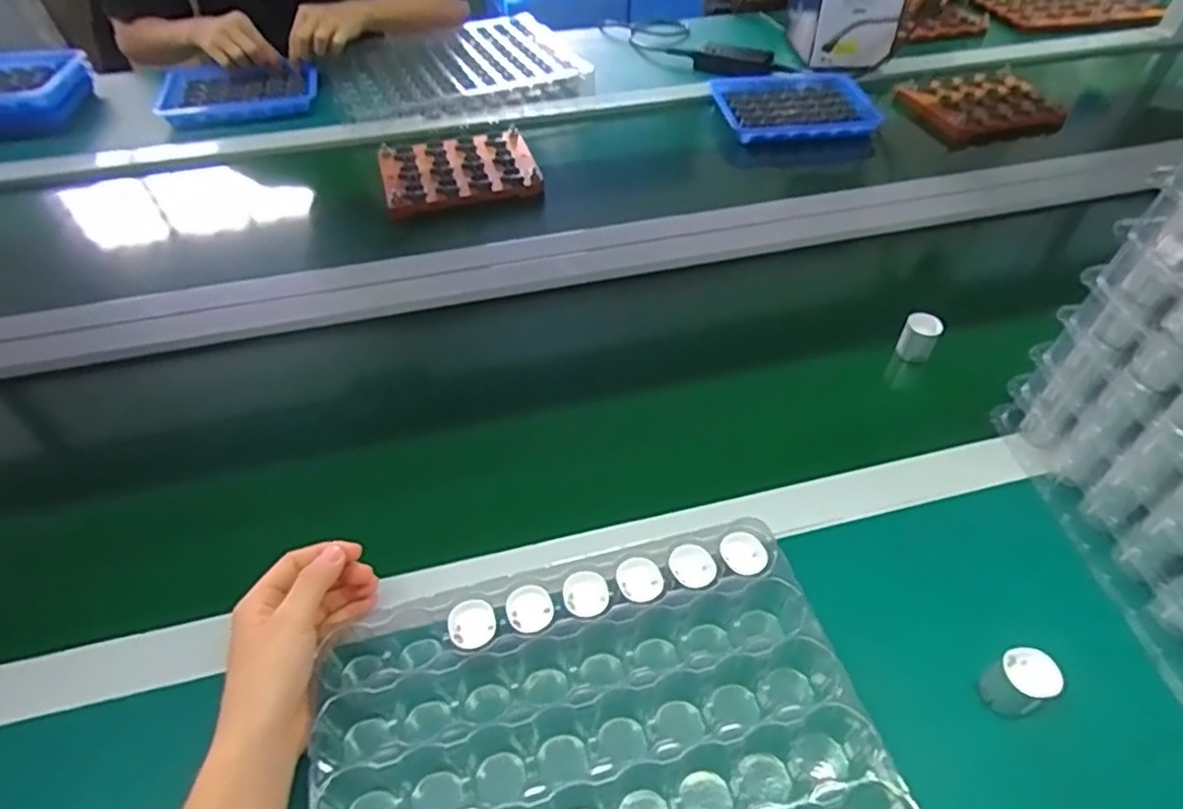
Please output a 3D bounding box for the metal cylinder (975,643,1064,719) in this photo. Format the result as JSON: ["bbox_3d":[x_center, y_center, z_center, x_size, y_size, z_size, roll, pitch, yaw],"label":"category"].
[{"bbox_3d":[0.255,0.166,0.403,0.030,0.036,0.030,-24,52,-22],"label":"metal cylinder"}]

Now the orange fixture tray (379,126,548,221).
[{"bbox_3d":[-0.167,-0.293,0.859,0.189,0.030,0.145,-12,49,-12],"label":"orange fixture tray"}]

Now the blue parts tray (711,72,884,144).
[{"bbox_3d":[0.297,-0.439,0.984,0.213,0.022,0.186,-2,47,-3],"label":"blue parts tray"}]

